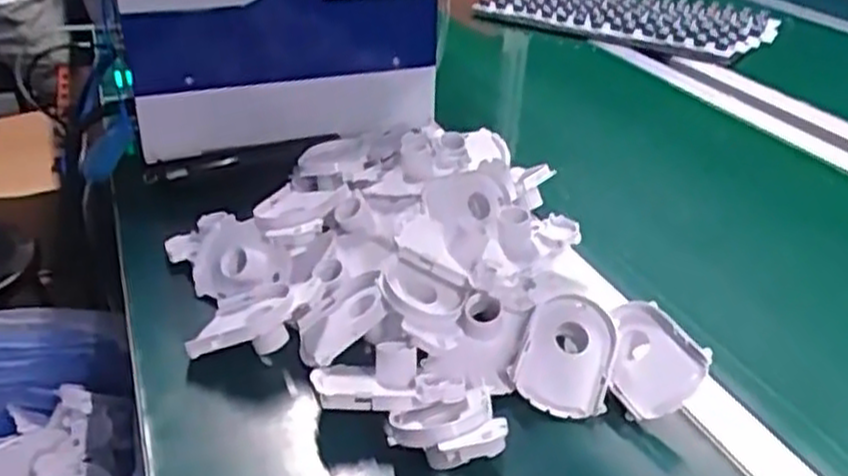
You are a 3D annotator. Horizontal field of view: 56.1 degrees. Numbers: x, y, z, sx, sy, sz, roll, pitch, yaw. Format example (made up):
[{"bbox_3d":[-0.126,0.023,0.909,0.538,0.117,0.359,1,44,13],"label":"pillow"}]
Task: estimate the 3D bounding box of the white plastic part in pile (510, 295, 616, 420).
[{"bbox_3d":[0.100,0.083,0.564,0.064,0.019,0.087,14,62,6],"label":"white plastic part in pile"}]

